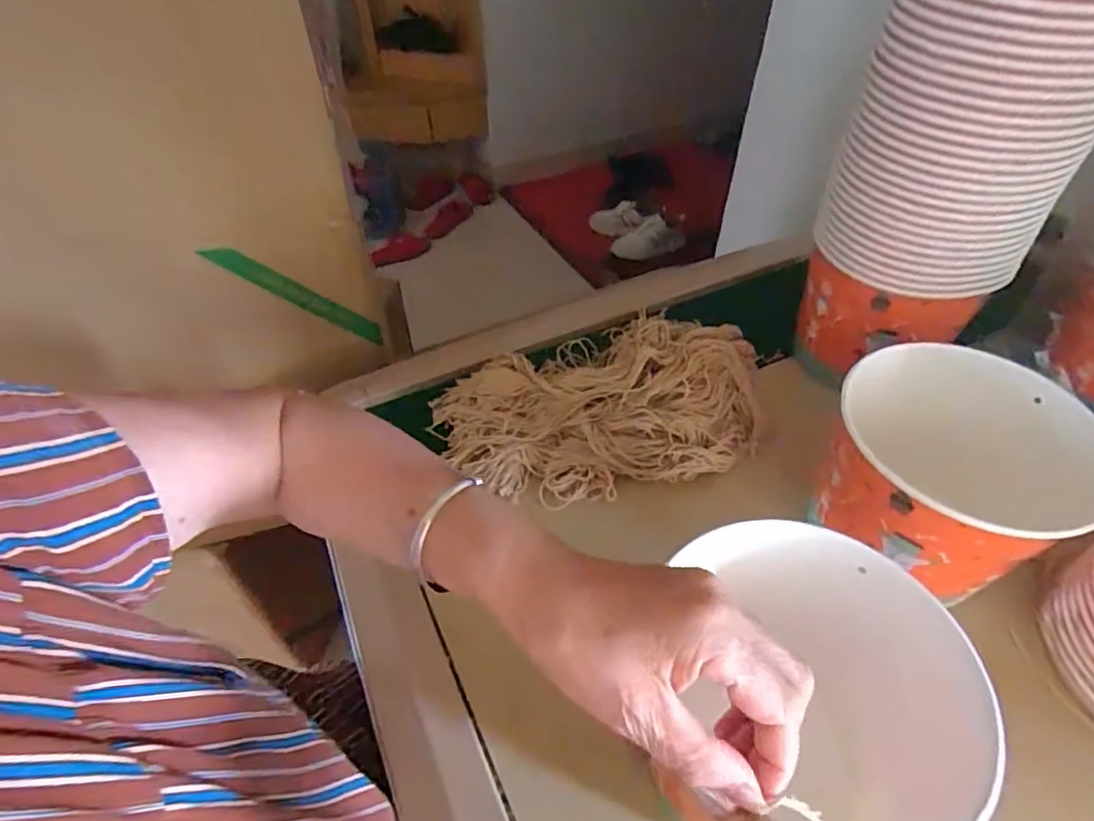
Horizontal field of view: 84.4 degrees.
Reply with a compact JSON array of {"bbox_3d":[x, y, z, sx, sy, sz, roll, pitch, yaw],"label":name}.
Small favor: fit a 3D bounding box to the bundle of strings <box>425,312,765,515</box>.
[{"bbox_3d":[0.049,-0.015,0.567,0.311,0.056,0.199,-8,47,-8],"label":"bundle of strings"}]

